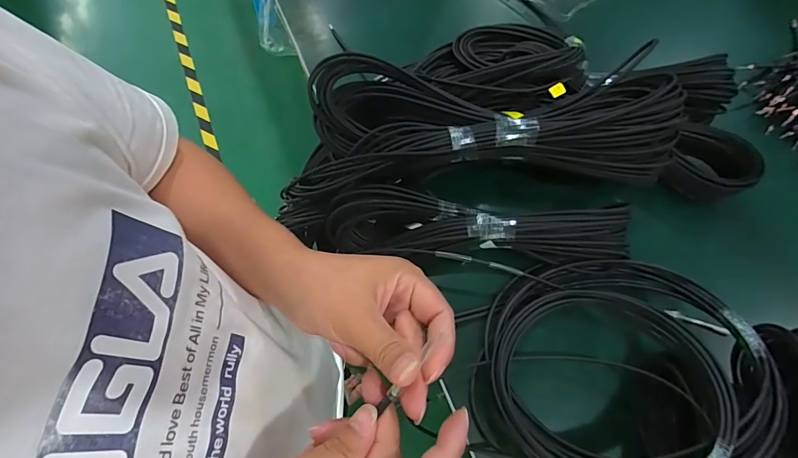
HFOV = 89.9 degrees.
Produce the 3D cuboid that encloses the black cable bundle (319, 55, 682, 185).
[{"bbox_3d":[0.142,-0.161,0.609,0.541,0.088,0.165,0,66,-1],"label":"black cable bundle"}]

